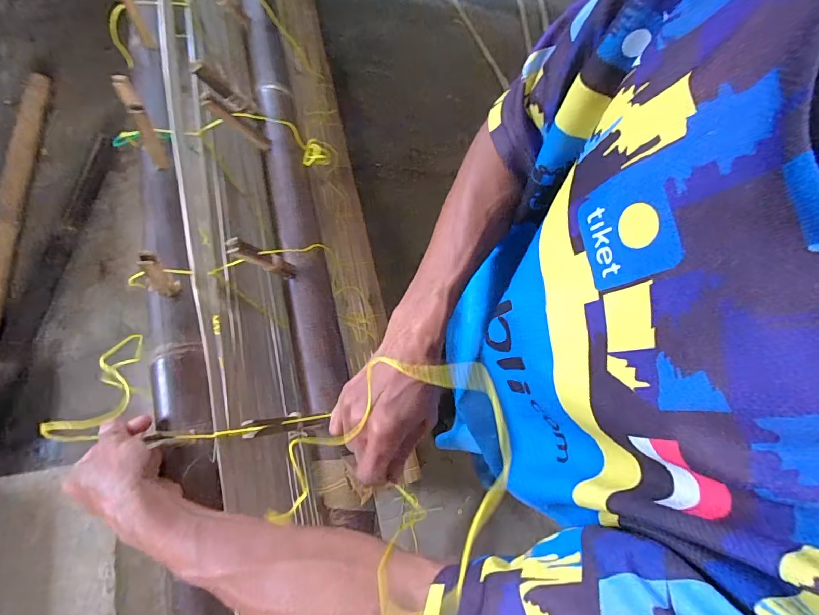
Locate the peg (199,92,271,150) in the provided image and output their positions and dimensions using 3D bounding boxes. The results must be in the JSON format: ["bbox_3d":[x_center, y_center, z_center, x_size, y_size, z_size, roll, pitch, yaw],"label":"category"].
[{"bbox_3d":[-0.177,-0.187,0.410,0.015,0.087,0.011,-25,74,15],"label":"peg"}]

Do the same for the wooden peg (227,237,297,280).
[{"bbox_3d":[-0.132,-0.043,0.367,0.016,0.081,0.014,-12,72,20],"label":"wooden peg"}]

